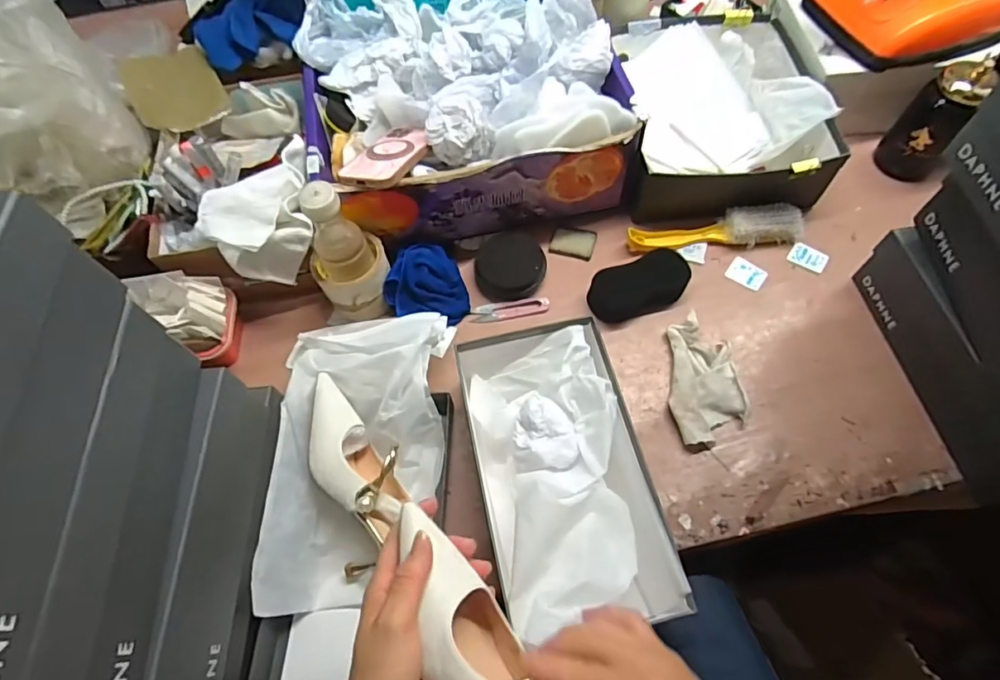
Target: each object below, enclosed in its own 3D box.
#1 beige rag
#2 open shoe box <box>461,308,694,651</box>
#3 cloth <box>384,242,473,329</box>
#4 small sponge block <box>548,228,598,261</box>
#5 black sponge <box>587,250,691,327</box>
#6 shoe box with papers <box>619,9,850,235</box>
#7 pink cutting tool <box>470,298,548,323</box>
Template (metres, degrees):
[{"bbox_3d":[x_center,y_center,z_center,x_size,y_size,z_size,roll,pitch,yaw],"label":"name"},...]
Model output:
[{"bbox_3d":[0.237,0.041,0.608,0.079,0.022,0.159,-2,63,2],"label":"beige rag"},{"bbox_3d":[0.059,0.122,0.520,0.151,0.106,0.286,-13,63,-3],"label":"open shoe box"},{"bbox_3d":[-0.096,-0.069,0.664,0.102,0.052,0.096,-11,63,-3],"label":"cloth"},{"bbox_3d":[0.100,-0.134,0.714,0.059,0.007,0.045,13,65,9],"label":"small sponge block"},{"bbox_3d":[0.177,-0.070,0.655,0.122,0.040,0.063,-18,64,-6],"label":"black sponge"},{"bbox_3d":[0.309,-0.330,0.745,0.258,0.092,0.328,1,63,4],"label":"shoe box with papers"},{"bbox_3d":[0.013,-0.039,0.675,0.101,0.009,0.028,-8,63,-1],"label":"pink cutting tool"}]

